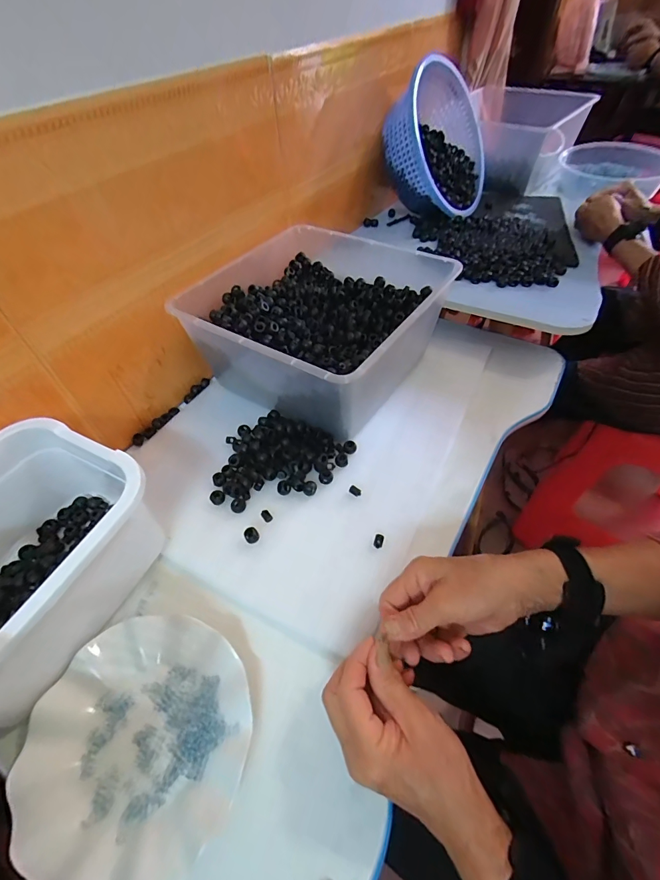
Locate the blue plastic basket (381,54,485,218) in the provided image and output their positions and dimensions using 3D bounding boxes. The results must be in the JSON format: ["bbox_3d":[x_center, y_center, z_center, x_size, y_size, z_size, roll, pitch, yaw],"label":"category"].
[{"bbox_3d":[0.227,-0.608,0.834,0.117,0.286,0.270,2,53,46],"label":"blue plastic basket"}]

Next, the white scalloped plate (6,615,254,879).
[{"bbox_3d":[-0.159,0.247,0.324,0.179,0.017,0.177,-2,49,2],"label":"white scalloped plate"}]

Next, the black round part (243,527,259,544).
[{"bbox_3d":[-0.088,0.106,0.437,0.015,0.009,0.018,-30,54,-21],"label":"black round part"}]

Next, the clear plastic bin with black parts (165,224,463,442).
[{"bbox_3d":[-0.012,-0.174,0.586,0.306,0.141,0.327,25,55,23],"label":"clear plastic bin with black parts"}]

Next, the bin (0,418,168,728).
[{"bbox_3d":[-0.290,0.123,0.361,0.186,0.119,0.243,20,53,19],"label":"bin"}]

